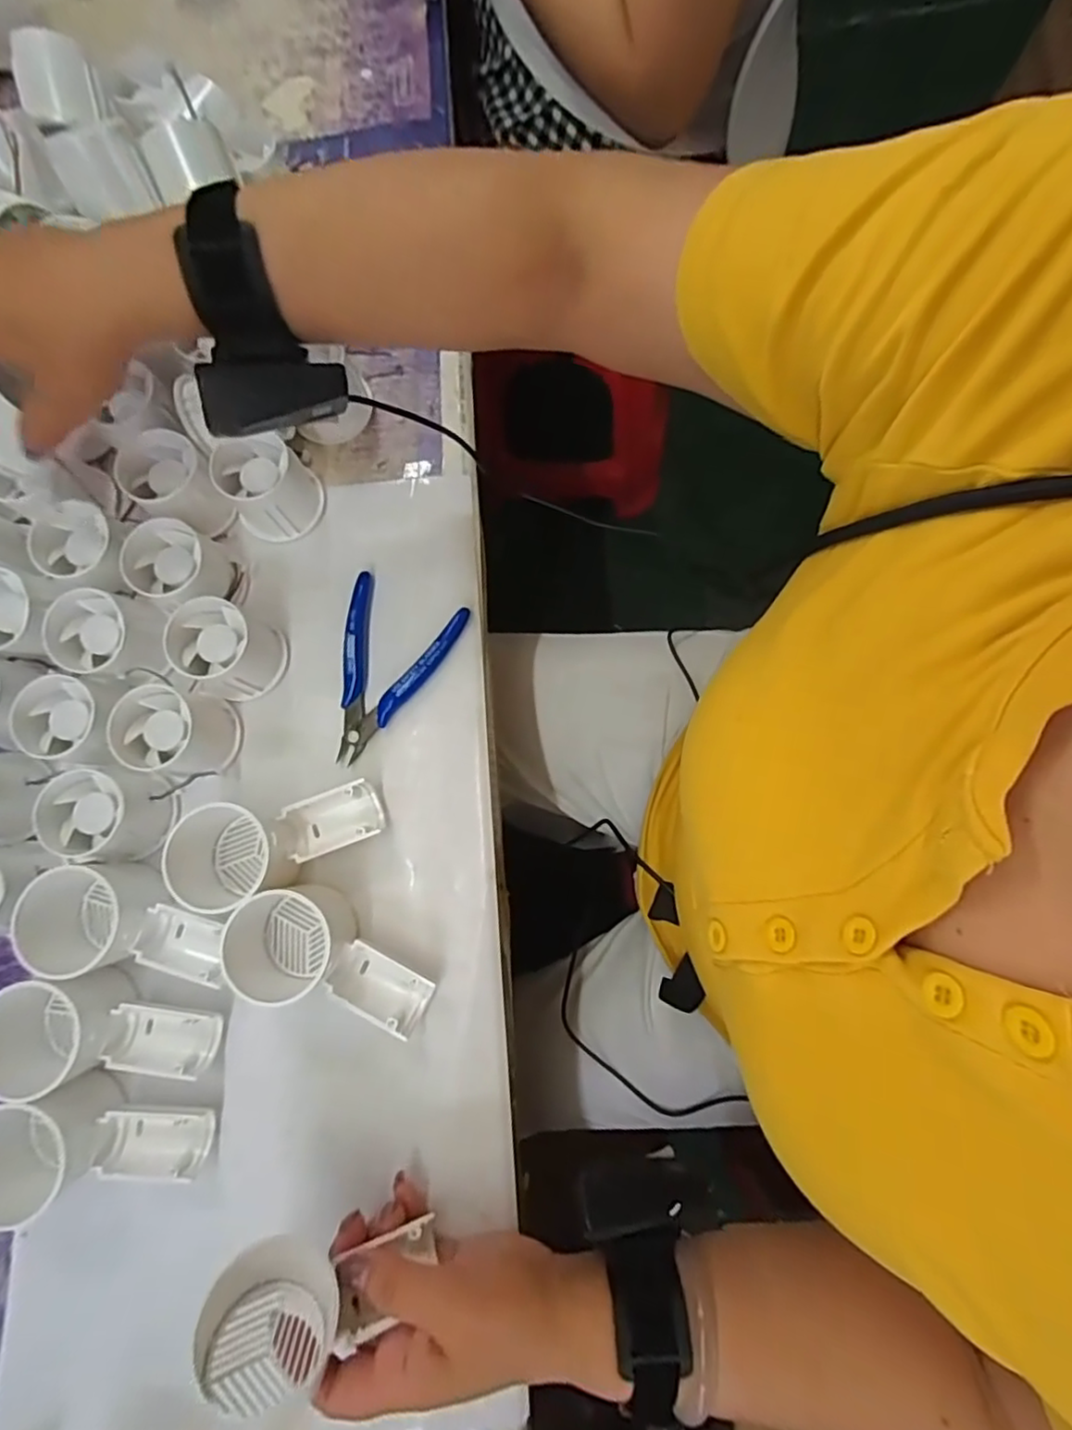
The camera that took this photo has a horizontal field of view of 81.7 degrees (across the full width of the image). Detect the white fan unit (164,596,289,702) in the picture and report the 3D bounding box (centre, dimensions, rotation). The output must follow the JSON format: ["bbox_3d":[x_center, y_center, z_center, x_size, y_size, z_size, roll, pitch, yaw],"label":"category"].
[{"bbox_3d":[-0.195,-0.042,0.390,0.055,0.040,0.053,0,80,3],"label":"white fan unit"}]

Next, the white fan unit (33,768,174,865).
[{"bbox_3d":[-0.259,0.061,0.377,0.059,0.046,0.054,3,80,3],"label":"white fan unit"}]

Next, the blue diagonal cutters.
[{"bbox_3d":[-0.103,-0.029,0.404,0.075,0.009,0.116,23,82,6],"label":"blue diagonal cutters"}]

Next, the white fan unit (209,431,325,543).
[{"bbox_3d":[-0.174,-0.149,0.410,0.056,0.044,0.052,0,80,3],"label":"white fan unit"}]

